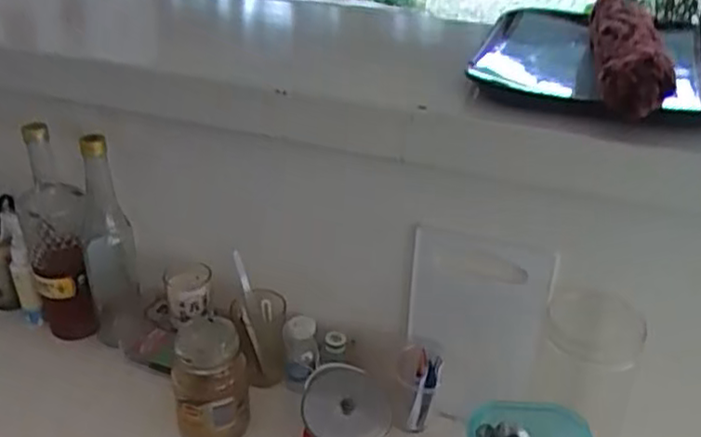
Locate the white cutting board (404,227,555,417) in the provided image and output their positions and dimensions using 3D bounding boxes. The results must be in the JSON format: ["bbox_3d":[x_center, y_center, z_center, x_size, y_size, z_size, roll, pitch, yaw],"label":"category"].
[{"bbox_3d":[0.133,0.125,0.754,0.143,0.232,0.015,11,31,18],"label":"white cutting board"}]

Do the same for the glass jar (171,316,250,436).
[{"bbox_3d":[-0.151,0.175,0.755,0.073,0.128,0.067,-2,29,-5],"label":"glass jar"}]

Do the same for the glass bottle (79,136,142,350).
[{"bbox_3d":[-0.293,0.031,0.840,0.060,0.279,0.081,-10,31,-18],"label":"glass bottle"}]

